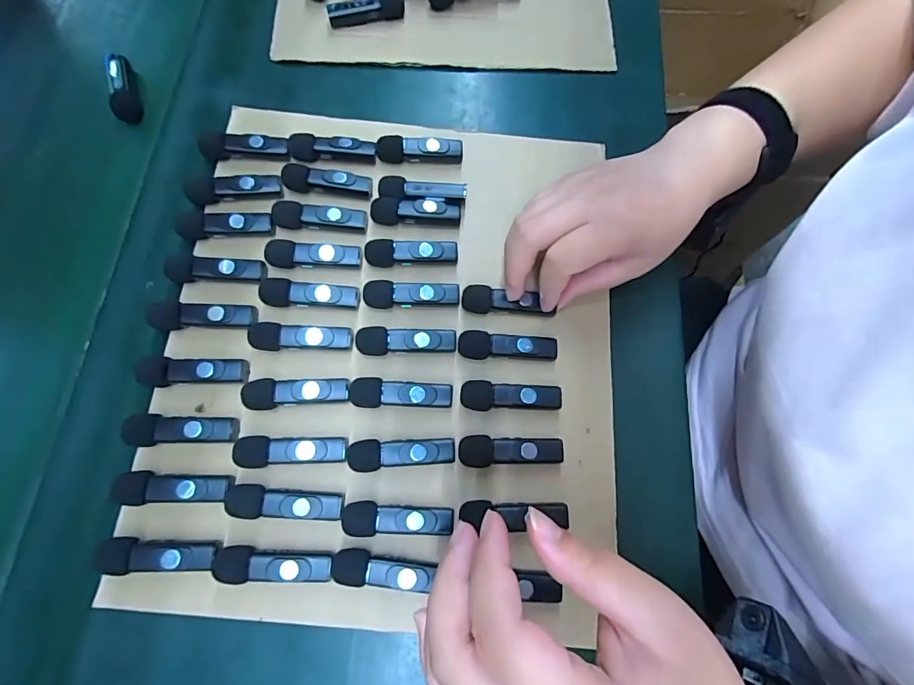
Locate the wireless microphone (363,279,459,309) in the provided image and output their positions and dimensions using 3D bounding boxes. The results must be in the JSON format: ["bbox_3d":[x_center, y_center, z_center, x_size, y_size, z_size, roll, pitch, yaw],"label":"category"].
[{"bbox_3d":[-0.031,-0.032,0.304,0.063,0.011,0.017,0,72,1],"label":"wireless microphone"}]

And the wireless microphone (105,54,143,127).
[{"bbox_3d":[-0.272,-0.206,0.362,0.023,0.024,0.060,-25,73,-7],"label":"wireless microphone"}]

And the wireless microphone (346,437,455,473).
[{"bbox_3d":[-0.034,0.069,0.275,0.064,0.011,0.019,-2,72,0],"label":"wireless microphone"}]

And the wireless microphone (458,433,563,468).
[{"bbox_3d":[0.034,0.068,0.277,0.064,0.011,0.019,1,72,1],"label":"wireless microphone"}]

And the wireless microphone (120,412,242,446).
[{"bbox_3d":[-0.167,0.053,0.272,0.063,0.017,0.019,-1,72,1],"label":"wireless microphone"}]

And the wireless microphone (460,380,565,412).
[{"bbox_3d":[0.035,0.036,0.288,0.064,0.011,0.018,3,72,2],"label":"wireless microphone"}]

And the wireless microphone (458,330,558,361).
[{"bbox_3d":[0.034,0.004,0.299,0.064,0.013,0.018,3,72,2],"label":"wireless microphone"}]

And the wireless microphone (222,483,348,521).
[{"bbox_3d":[-0.101,0.095,0.262,0.066,0.012,0.018,6,72,3],"label":"wireless microphone"}]

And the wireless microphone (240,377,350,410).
[{"bbox_3d":[-0.101,0.032,0.281,0.064,0.014,0.018,-4,72,-1],"label":"wireless microphone"}]

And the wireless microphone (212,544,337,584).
[{"bbox_3d":[-0.103,0.126,0.251,0.063,0.012,0.018,3,72,2],"label":"wireless microphone"}]

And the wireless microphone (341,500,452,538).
[{"bbox_3d":[-0.034,0.105,0.263,0.063,0.011,0.019,2,72,1],"label":"wireless microphone"}]

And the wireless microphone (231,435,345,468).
[{"bbox_3d":[-0.101,0.067,0.271,0.065,0.013,0.018,0,72,1],"label":"wireless microphone"}]

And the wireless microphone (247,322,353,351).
[{"bbox_3d":[-0.102,-0.003,0.291,0.064,0.016,0.017,3,72,2],"label":"wireless microphone"}]

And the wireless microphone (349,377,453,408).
[{"bbox_3d":[-0.036,0.033,0.285,0.064,0.012,0.018,3,72,2],"label":"wireless microphone"}]

